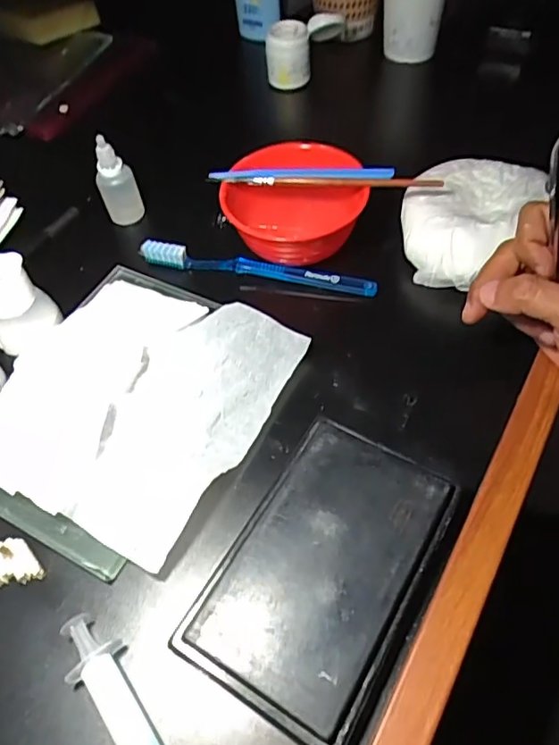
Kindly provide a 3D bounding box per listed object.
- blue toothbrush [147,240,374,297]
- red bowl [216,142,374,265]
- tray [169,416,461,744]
[{"bbox_3d":[-0.019,-0.082,0.447,0.188,0.022,0.011,10,57,12],"label":"blue toothbrush"},{"bbox_3d":[0.013,-0.125,0.450,0.106,0.059,0.103,-2,56,3],"label":"red bowl"},{"bbox_3d":[0.026,0.105,0.308,0.097,0.021,0.152,26,62,21],"label":"tray"}]

